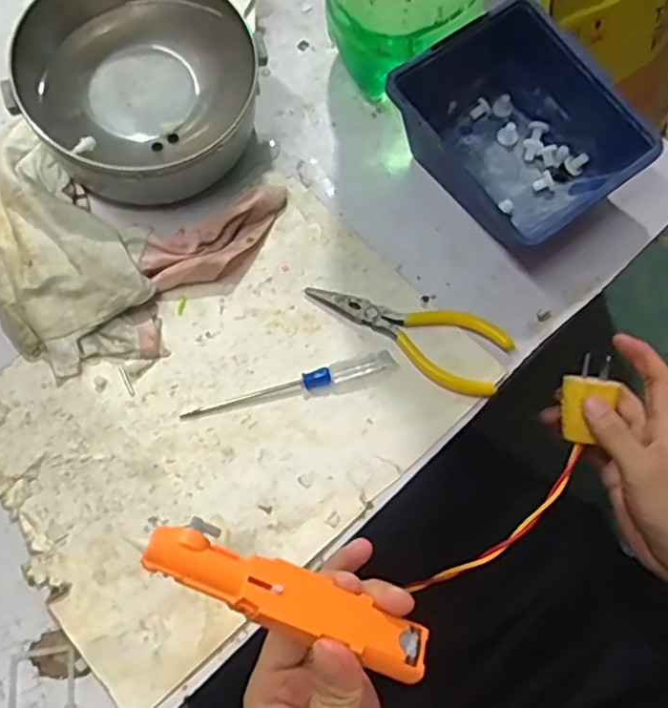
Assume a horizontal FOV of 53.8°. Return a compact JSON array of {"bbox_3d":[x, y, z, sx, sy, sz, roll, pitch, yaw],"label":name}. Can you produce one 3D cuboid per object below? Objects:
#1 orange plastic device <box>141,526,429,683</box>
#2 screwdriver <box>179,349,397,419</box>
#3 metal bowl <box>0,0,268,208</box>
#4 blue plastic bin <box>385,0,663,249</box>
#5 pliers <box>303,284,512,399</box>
[{"bbox_3d":[-0.016,0.098,0.262,0.120,0.011,0.024,25,70,-6],"label":"orange plastic device"},{"bbox_3d":[-0.026,0.017,0.392,0.127,0.007,0.014,-13,70,-7],"label":"screwdriver"},{"bbox_3d":[-0.124,-0.170,0.432,0.143,0.077,0.143,-1,69,2],"label":"metal bowl"},{"bbox_3d":[0.118,-0.140,0.431,0.116,0.067,0.140,-37,73,-14],"label":"blue plastic bin"},{"bbox_3d":[0.044,-0.016,0.407,0.126,0.010,0.047,24,70,8],"label":"pliers"}]

